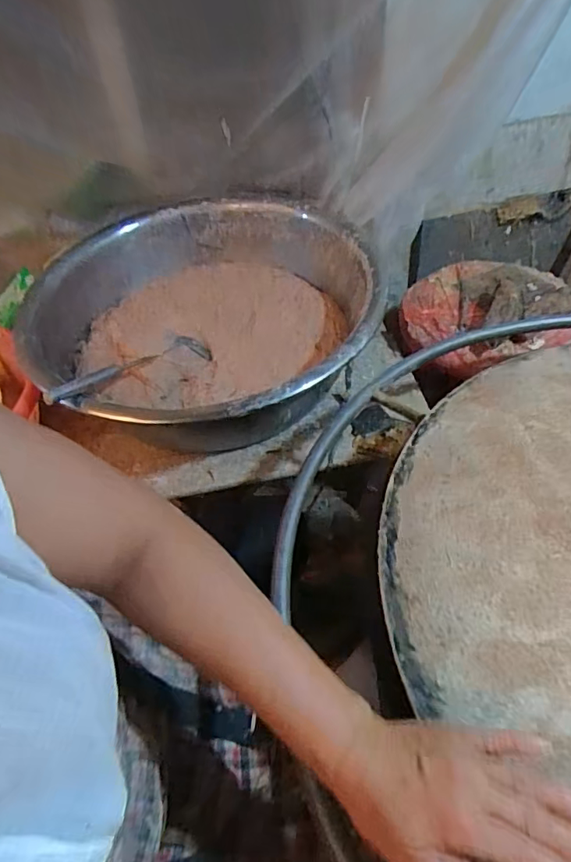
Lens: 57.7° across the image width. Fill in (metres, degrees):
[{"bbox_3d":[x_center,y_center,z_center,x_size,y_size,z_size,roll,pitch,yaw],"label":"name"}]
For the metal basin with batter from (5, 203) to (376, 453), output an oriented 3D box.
[{"bbox_3d":[-0.148,-0.222,0.945,0.667,0.160,0.581,32,59,28],"label":"metal basin with batter"}]

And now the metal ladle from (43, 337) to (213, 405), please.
[{"bbox_3d":[-0.238,-0.105,0.830,0.071,0.025,0.330,21,28,21],"label":"metal ladle"}]

